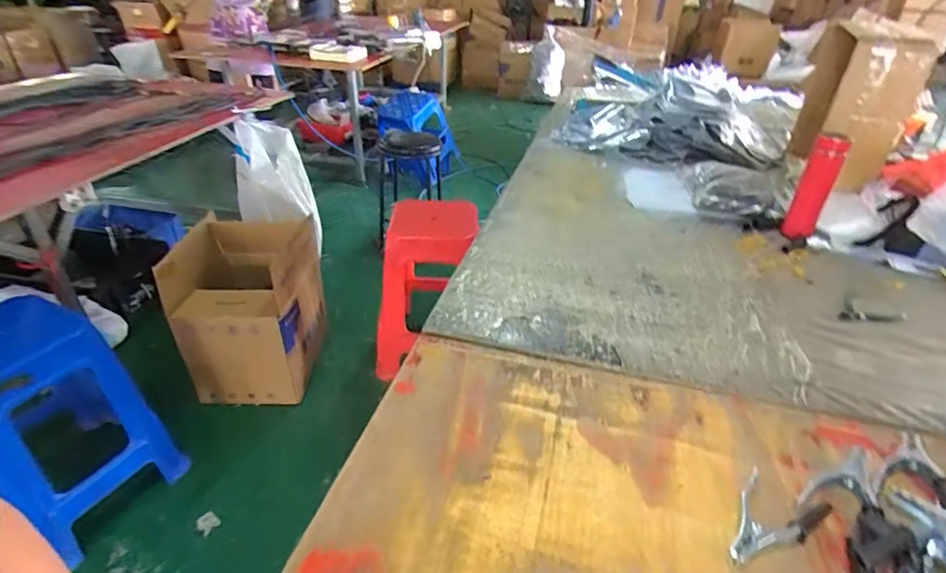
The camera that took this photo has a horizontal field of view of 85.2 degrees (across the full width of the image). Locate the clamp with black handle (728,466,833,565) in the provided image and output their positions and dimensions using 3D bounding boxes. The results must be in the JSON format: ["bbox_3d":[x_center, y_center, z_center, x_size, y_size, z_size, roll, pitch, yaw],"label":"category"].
[{"bbox_3d":[0.330,0.266,0.567,0.082,0.028,0.141,27,41,33],"label":"clamp with black handle"}]

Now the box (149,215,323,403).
[{"bbox_3d":[-0.683,0.051,1.629,0.329,0.469,0.355,1,33,0],"label":"box"}]

